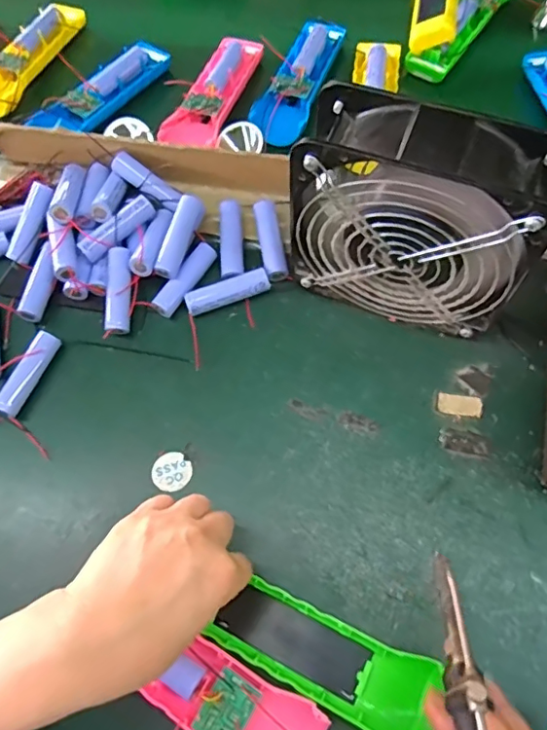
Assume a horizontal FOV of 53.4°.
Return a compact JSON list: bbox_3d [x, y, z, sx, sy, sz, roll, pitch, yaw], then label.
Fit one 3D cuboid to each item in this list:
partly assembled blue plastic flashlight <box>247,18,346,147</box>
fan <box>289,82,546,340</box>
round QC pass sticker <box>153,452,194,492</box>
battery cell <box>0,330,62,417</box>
[{"bbox_3d":[0.023,-0.269,0.512,0.043,0.022,0.164,18,68,13],"label":"partly assembled blue plastic flashlight"},{"bbox_3d":[0.090,-0.090,0.353,0.144,0.145,0.062,19,68,13],"label":"fan"},{"bbox_3d":[-0.070,0.073,0.378,0.027,0.004,0.025,0,68,0],"label":"round QC pass sticker"},{"bbox_3d":[-0.182,0.007,0.406,0.015,0.018,0.066,22,69,14],"label":"battery cell"}]

